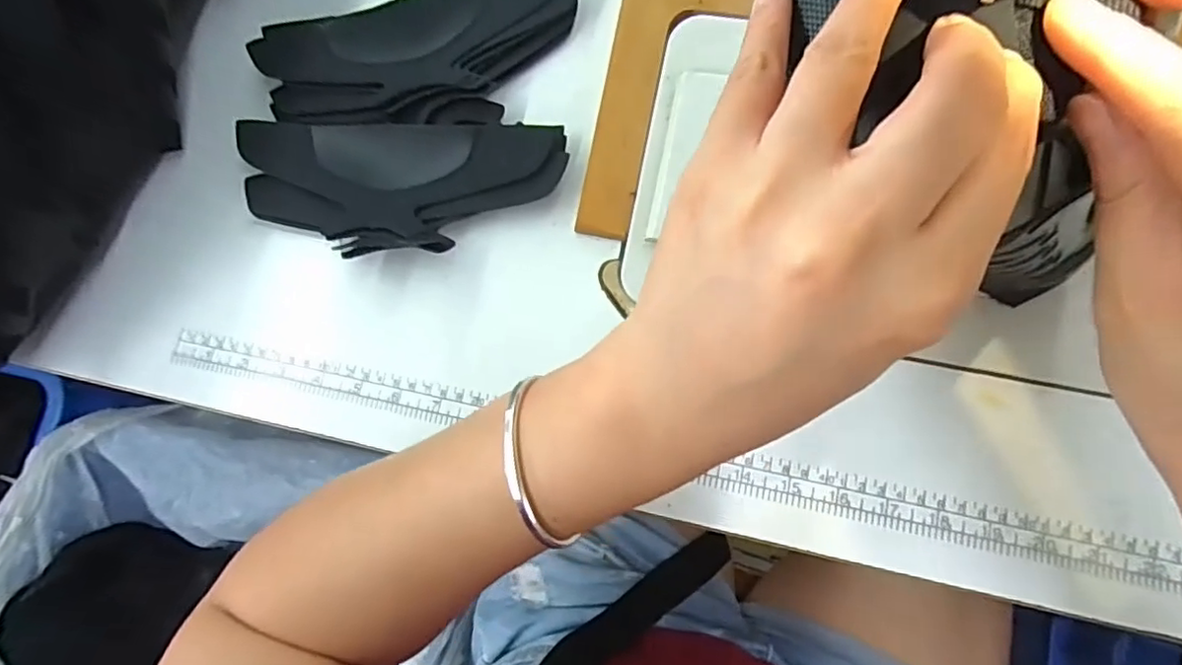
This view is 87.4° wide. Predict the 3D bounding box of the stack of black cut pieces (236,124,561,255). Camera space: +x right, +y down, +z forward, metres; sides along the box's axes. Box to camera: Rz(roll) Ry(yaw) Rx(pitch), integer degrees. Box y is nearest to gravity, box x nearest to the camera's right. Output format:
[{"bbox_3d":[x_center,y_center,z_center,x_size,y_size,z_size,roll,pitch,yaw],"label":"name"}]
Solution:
[{"bbox_3d":[-0.122,-0.089,0.371,0.205,0.020,0.081,4,86,8],"label":"stack of black cut pieces"}]

